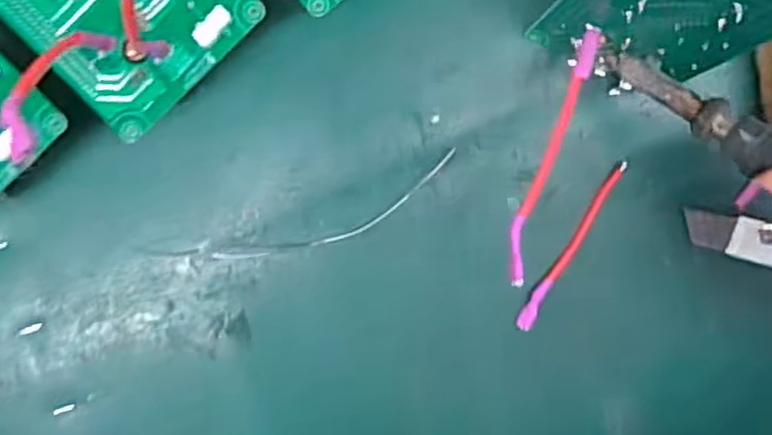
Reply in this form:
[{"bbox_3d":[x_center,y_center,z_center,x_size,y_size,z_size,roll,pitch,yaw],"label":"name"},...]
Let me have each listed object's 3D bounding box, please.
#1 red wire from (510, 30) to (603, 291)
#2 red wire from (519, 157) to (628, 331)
[{"bbox_3d":[0.073,-0.029,0.308,0.011,0.006,0.122,24,74,-5],"label":"red wire"},{"bbox_3d":[0.096,0.015,0.367,0.008,0.008,0.099,31,94,-5],"label":"red wire"}]

